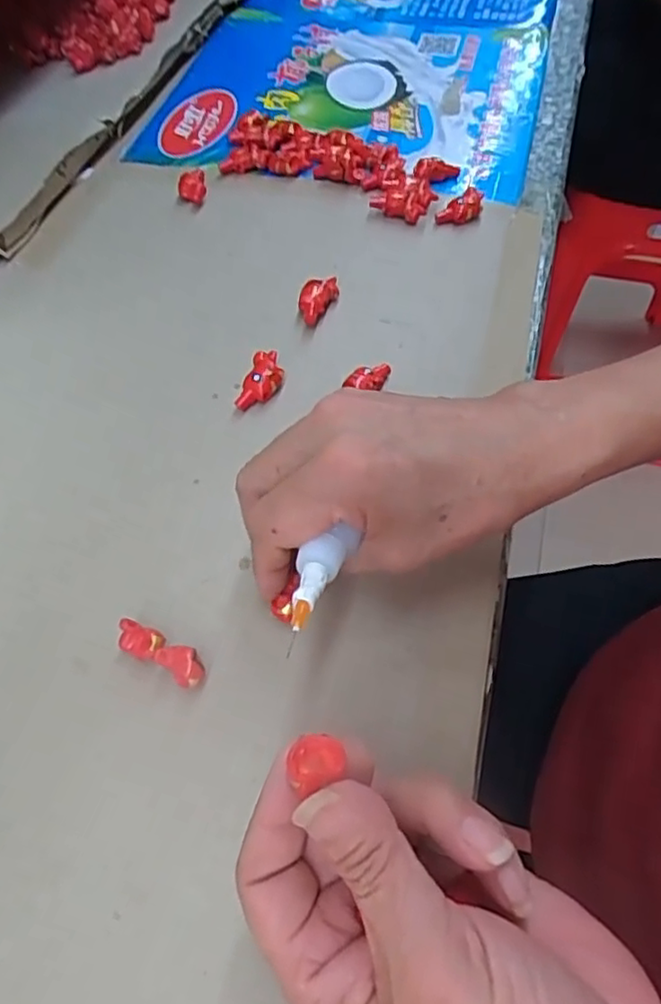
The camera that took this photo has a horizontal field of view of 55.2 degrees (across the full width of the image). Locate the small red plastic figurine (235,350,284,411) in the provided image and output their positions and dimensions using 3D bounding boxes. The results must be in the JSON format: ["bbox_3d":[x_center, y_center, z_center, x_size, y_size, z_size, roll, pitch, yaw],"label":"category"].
[{"bbox_3d":[-0.036,-0.065,0.341,0.020,0.016,0.033,14,60,10],"label":"small red plastic figurine"}]

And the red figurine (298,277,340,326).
[{"bbox_3d":[-0.009,-0.119,0.374,0.018,0.016,0.035,20,61,13],"label":"red figurine"}]

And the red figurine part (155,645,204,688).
[{"bbox_3d":[-0.061,0.067,0.261,0.020,0.012,0.013,37,66,21],"label":"red figurine part"}]

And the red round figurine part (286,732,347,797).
[{"bbox_3d":[-0.005,0.075,0.185,0.017,0.005,0.014,-25,61,-13],"label":"red round figurine part"}]

